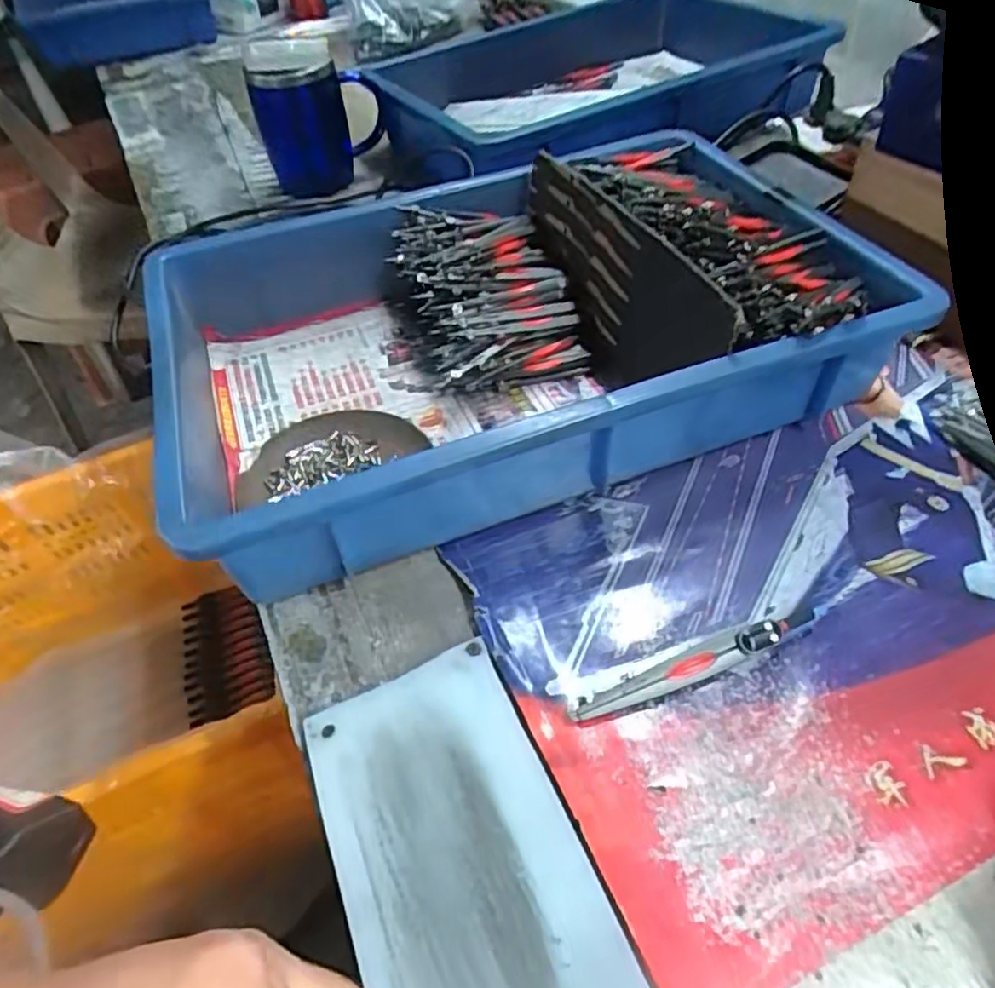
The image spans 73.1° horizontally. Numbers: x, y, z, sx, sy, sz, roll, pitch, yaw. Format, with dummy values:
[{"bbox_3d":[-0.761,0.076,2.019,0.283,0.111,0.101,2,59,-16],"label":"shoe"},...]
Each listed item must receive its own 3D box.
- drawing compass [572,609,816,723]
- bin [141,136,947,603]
[{"bbox_3d":[0.097,0.080,0.321,0.131,0.011,0.015,-19,50,-13],"label":"drawing compass"},{"bbox_3d":[0.007,-0.118,0.448,0.427,0.088,0.294,-18,50,-12],"label":"bin"}]

